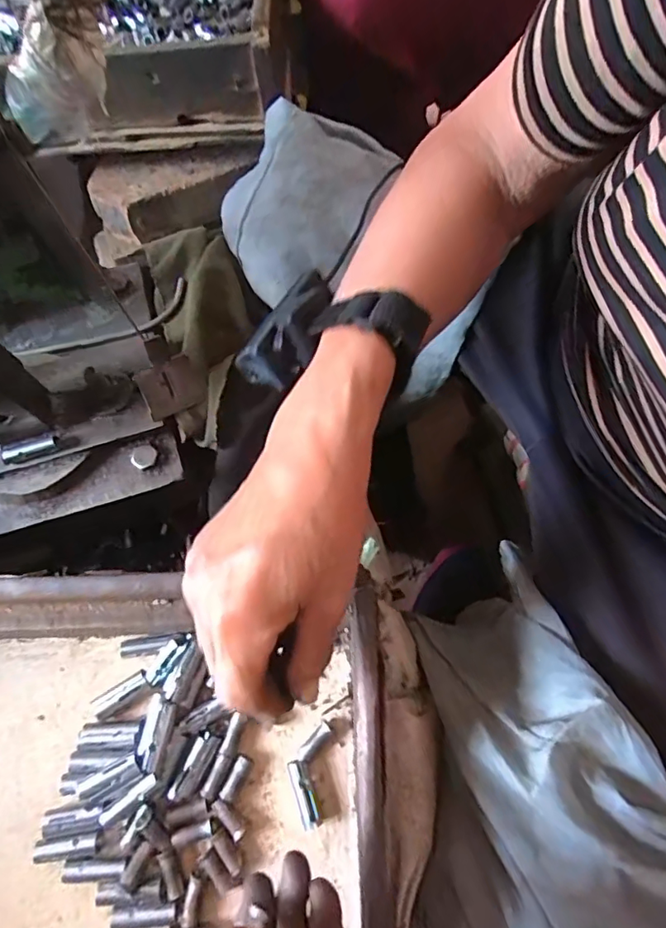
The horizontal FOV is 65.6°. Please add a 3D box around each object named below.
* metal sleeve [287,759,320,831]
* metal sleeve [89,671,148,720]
[{"bbox_3d":[-0.018,0.202,0.318,0.013,0.009,0.038,-18,72,-5],"label":"metal sleeve"},{"bbox_3d":[-0.137,0.148,0.333,0.037,0.009,0.014,-31,73,-9],"label":"metal sleeve"}]

